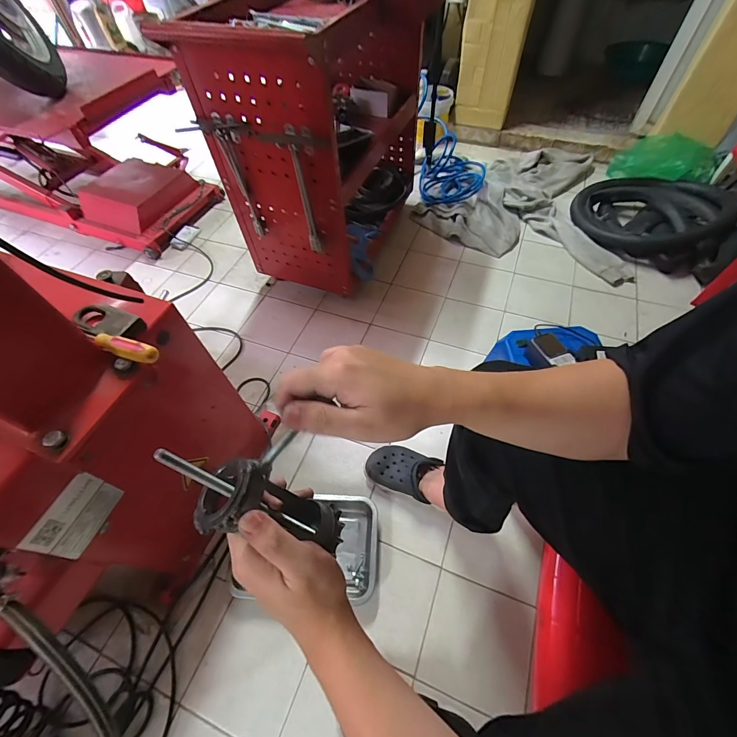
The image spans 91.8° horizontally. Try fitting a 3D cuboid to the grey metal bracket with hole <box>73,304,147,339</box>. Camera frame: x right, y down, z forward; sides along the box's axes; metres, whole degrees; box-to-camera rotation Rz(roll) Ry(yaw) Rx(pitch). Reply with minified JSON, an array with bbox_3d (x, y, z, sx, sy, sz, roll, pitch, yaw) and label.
[{"bbox_3d":[-0.369,-0.063,0.499,0.101,0.024,0.046,16,58,13],"label":"grey metal bracket with hole"}]

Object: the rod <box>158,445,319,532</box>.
[{"bbox_3d":[-0.088,0.094,0.259,0.006,0.146,0.008,-9,49,37],"label":"rod"}]

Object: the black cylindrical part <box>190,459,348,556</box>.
[{"bbox_3d":[-0.066,0.104,0.268,0.039,0.122,0.045,-15,53,22],"label":"black cylindrical part"}]

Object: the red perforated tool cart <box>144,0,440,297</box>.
[{"bbox_3d":[-0.114,-0.754,1.121,0.397,0.628,0.806,17,59,13],"label":"red perforated tool cart"}]

